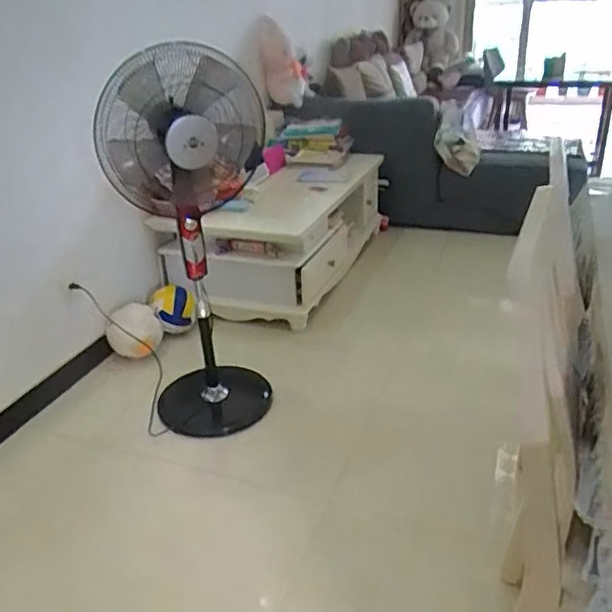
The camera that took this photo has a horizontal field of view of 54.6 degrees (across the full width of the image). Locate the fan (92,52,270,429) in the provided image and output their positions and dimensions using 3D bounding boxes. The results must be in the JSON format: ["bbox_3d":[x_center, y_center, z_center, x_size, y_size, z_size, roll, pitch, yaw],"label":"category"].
[{"bbox_3d":[-0.322,-0.153,1.805,0.448,1.125,0.340,-2,27,3],"label":"fan"}]

